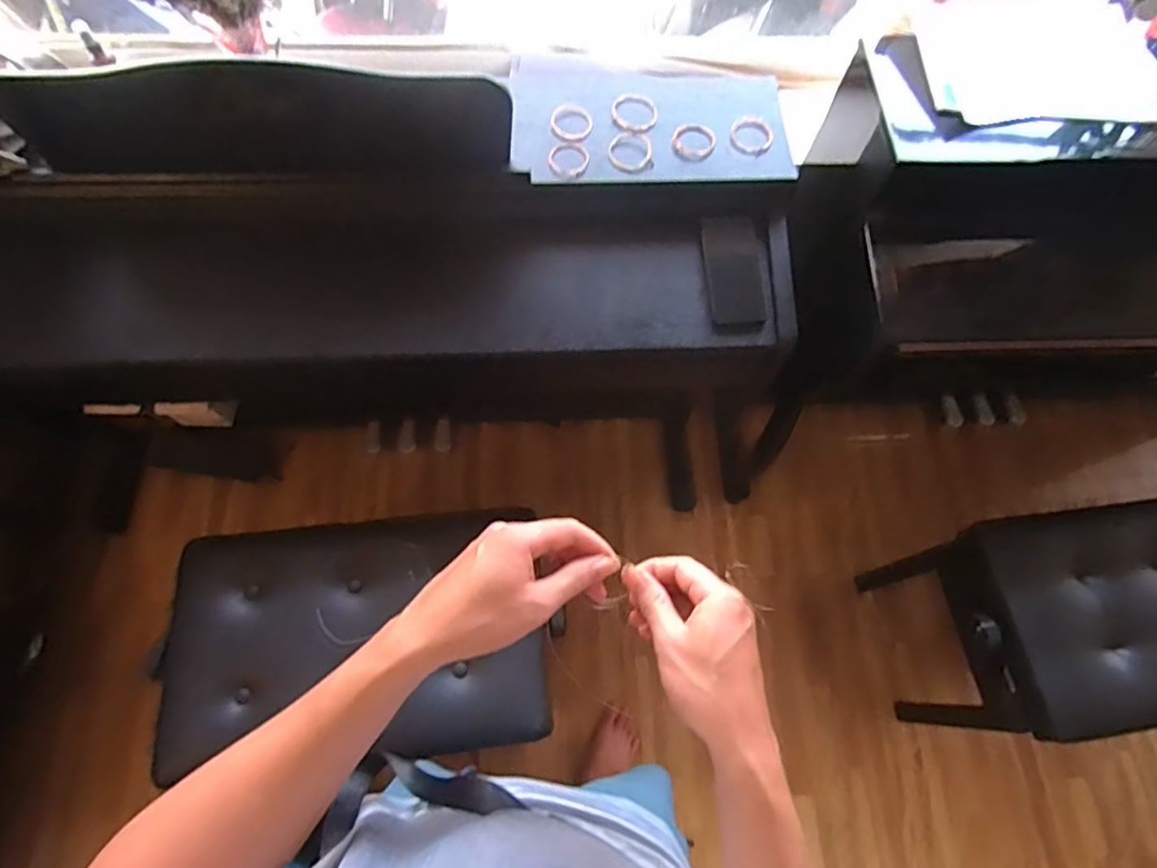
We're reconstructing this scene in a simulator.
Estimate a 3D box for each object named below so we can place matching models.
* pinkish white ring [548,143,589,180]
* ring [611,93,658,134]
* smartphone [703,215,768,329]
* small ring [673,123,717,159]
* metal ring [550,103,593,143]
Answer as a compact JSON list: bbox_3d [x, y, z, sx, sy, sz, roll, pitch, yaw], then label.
[{"bbox_3d":[-0.013,-0.374,0.841,0.054,0.006,0.059,6,68,0],"label":"pinkish white ring"},{"bbox_3d":[0.080,-0.460,0.882,0.067,0.006,0.079,14,68,3],"label":"ring"},{"bbox_3d":[0.220,-0.226,0.859,0.081,0.013,0.158,-5,81,-4],"label":"smartphone"},{"bbox_3d":[0.162,-0.411,0.864,0.059,0.007,0.057,1,68,-2],"label":"small ring"},{"bbox_3d":[-0.009,-0.441,0.872,0.058,0.004,0.072,13,68,3],"label":"metal ring"}]

